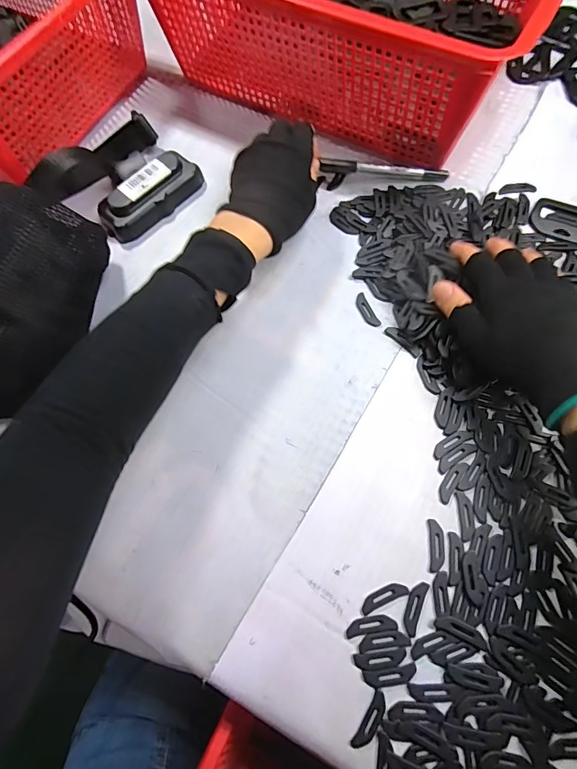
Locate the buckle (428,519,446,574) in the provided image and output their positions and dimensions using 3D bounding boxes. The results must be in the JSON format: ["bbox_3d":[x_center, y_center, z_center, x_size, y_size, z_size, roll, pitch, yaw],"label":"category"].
[{"bbox_3d":[0.108,0.117,0.287,0.011,0.004,0.036,5,71,4],"label":"buckle"}]

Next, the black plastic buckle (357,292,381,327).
[{"bbox_3d":[0.070,-0.066,0.353,0.011,0.004,0.036,-24,72,-6],"label":"black plastic buckle"}]

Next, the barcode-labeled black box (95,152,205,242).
[{"bbox_3d":[-0.135,-0.187,0.389,0.107,0.023,0.044,-40,74,-11],"label":"barcode-labeled black box"}]

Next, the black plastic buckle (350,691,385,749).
[{"bbox_3d":[0.053,0.218,0.255,0.010,0.004,0.035,33,75,13],"label":"black plastic buckle"}]

